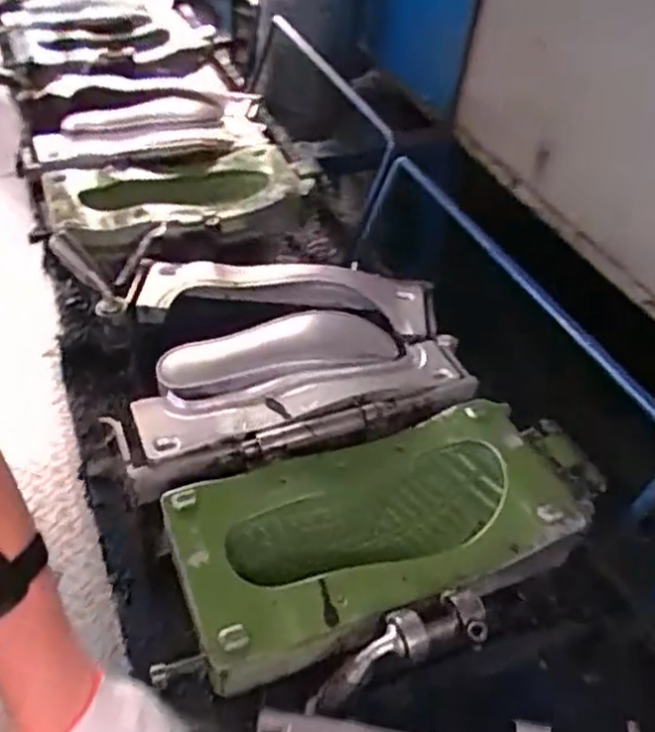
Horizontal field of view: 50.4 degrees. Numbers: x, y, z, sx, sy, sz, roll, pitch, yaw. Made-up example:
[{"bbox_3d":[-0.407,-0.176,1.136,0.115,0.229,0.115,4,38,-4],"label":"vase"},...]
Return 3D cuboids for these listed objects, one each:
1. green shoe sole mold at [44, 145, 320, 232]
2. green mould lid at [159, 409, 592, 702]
[{"bbox_3d":[-0.198,-0.242,0.976,0.358,0.039,0.163,-12,47,-18],"label":"green shoe sole mold"},{"bbox_3d":[0.065,0.153,0.629,0.394,0.067,0.201,-14,48,-20],"label":"green mould lid"}]

